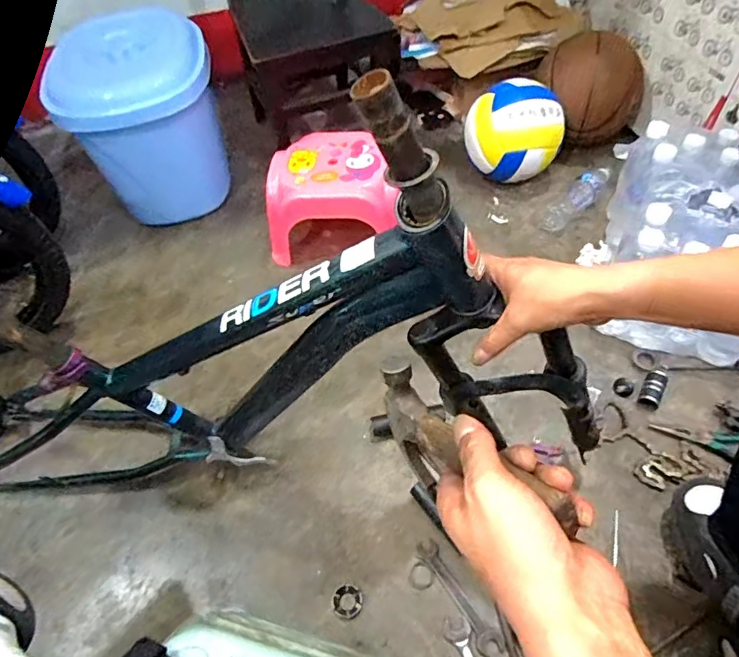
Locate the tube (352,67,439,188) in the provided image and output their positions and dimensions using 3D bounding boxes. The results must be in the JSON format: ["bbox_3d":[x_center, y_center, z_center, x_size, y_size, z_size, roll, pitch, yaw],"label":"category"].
[{"bbox_3d":[0.016,-0.135,0.358,0.035,0.078,0.028,-6,49,32],"label":"tube"}]

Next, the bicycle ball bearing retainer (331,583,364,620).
[{"bbox_3d":[-0.030,0.371,0.700,0.043,0.008,0.043,-2,54,3],"label":"bicycle ball bearing retainer"}]

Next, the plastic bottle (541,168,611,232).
[{"bbox_3d":[0.447,-0.285,1.106,0.205,0.053,0.060,-38,60,-21],"label":"plastic bottle"}]

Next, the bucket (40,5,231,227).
[{"bbox_3d":[-0.460,-0.446,1.098,0.306,0.343,0.267,-18,55,-9],"label":"bucket"}]

